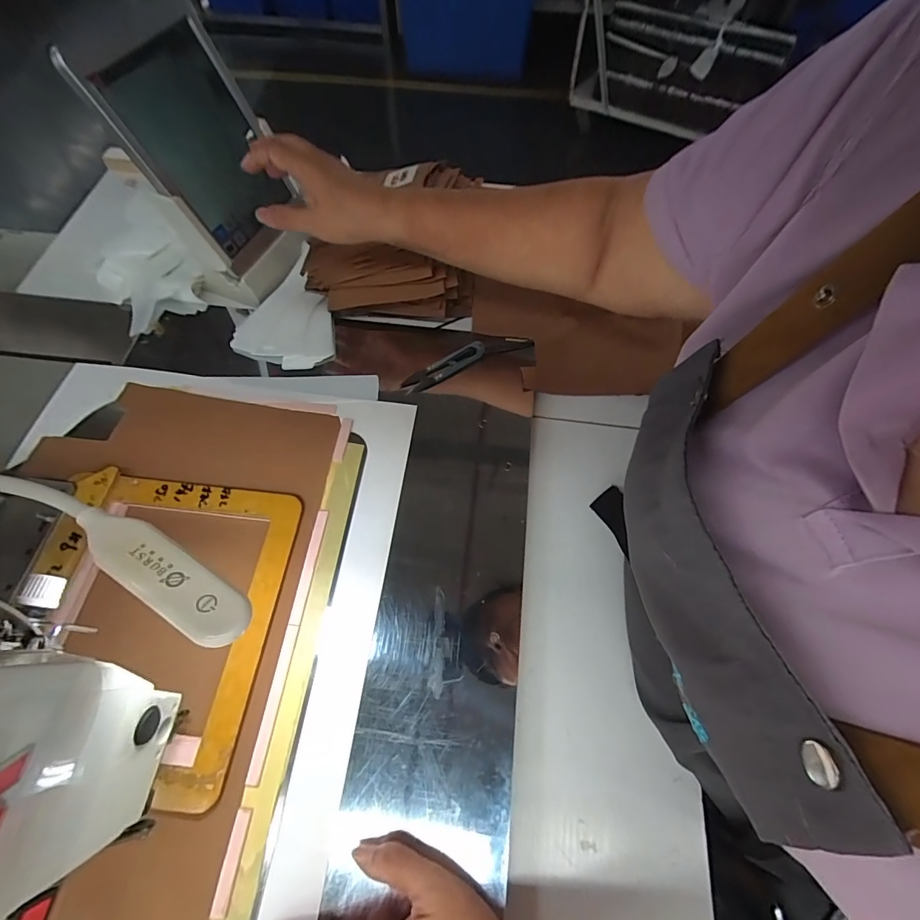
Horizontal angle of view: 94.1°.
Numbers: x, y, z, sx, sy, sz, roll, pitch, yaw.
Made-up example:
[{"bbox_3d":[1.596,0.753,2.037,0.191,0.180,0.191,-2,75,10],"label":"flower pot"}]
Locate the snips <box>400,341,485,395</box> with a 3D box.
[{"bbox_3d":[-0.017,-0.105,0.479,0.104,0.010,0.024,-29,70,-16],"label":"snips"}]

